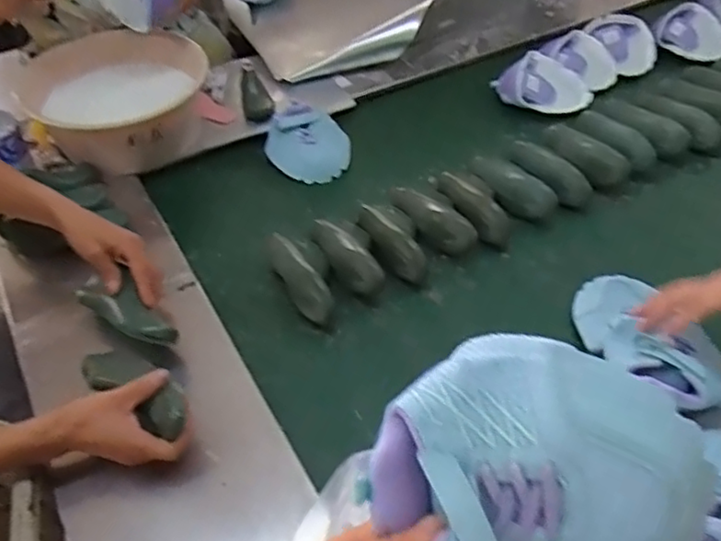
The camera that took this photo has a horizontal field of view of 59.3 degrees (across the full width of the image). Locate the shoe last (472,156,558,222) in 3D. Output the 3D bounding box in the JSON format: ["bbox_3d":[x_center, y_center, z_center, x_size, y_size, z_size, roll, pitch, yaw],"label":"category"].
[{"bbox_3d":[0.235,-0.135,1.012,0.067,0.063,0.158,-35,56,-26],"label":"shoe last"}]

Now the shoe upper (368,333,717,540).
[{"bbox_3d":[0.084,0.109,0.318,0.150,0.055,0.149,38,91,16],"label":"shoe upper"}]

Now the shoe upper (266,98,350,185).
[{"bbox_3d":[-0.092,-0.225,1.105,0.141,0.055,0.136,14,50,14],"label":"shoe upper"}]

